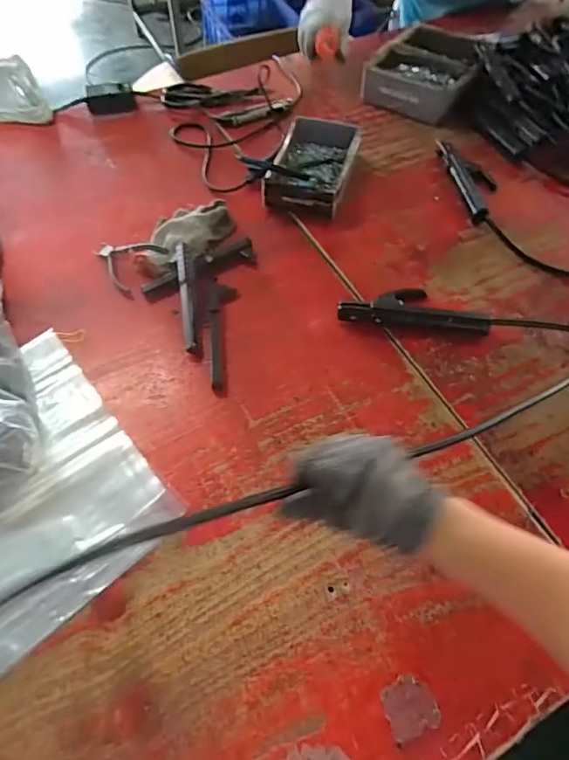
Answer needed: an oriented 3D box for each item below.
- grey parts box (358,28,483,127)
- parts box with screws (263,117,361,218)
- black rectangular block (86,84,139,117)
[{"bbox_3d":[0.287,-0.622,1.008,0.199,0.063,0.239,25,60,18],"label":"grey parts box"},{"bbox_3d":[0.053,-0.365,0.846,0.128,0.051,0.224,14,57,11],"label":"parts box with screws"},{"bbox_3d":[-0.348,-0.567,1.007,0.090,0.034,0.053,-4,56,-2],"label":"black rectangular block"}]

